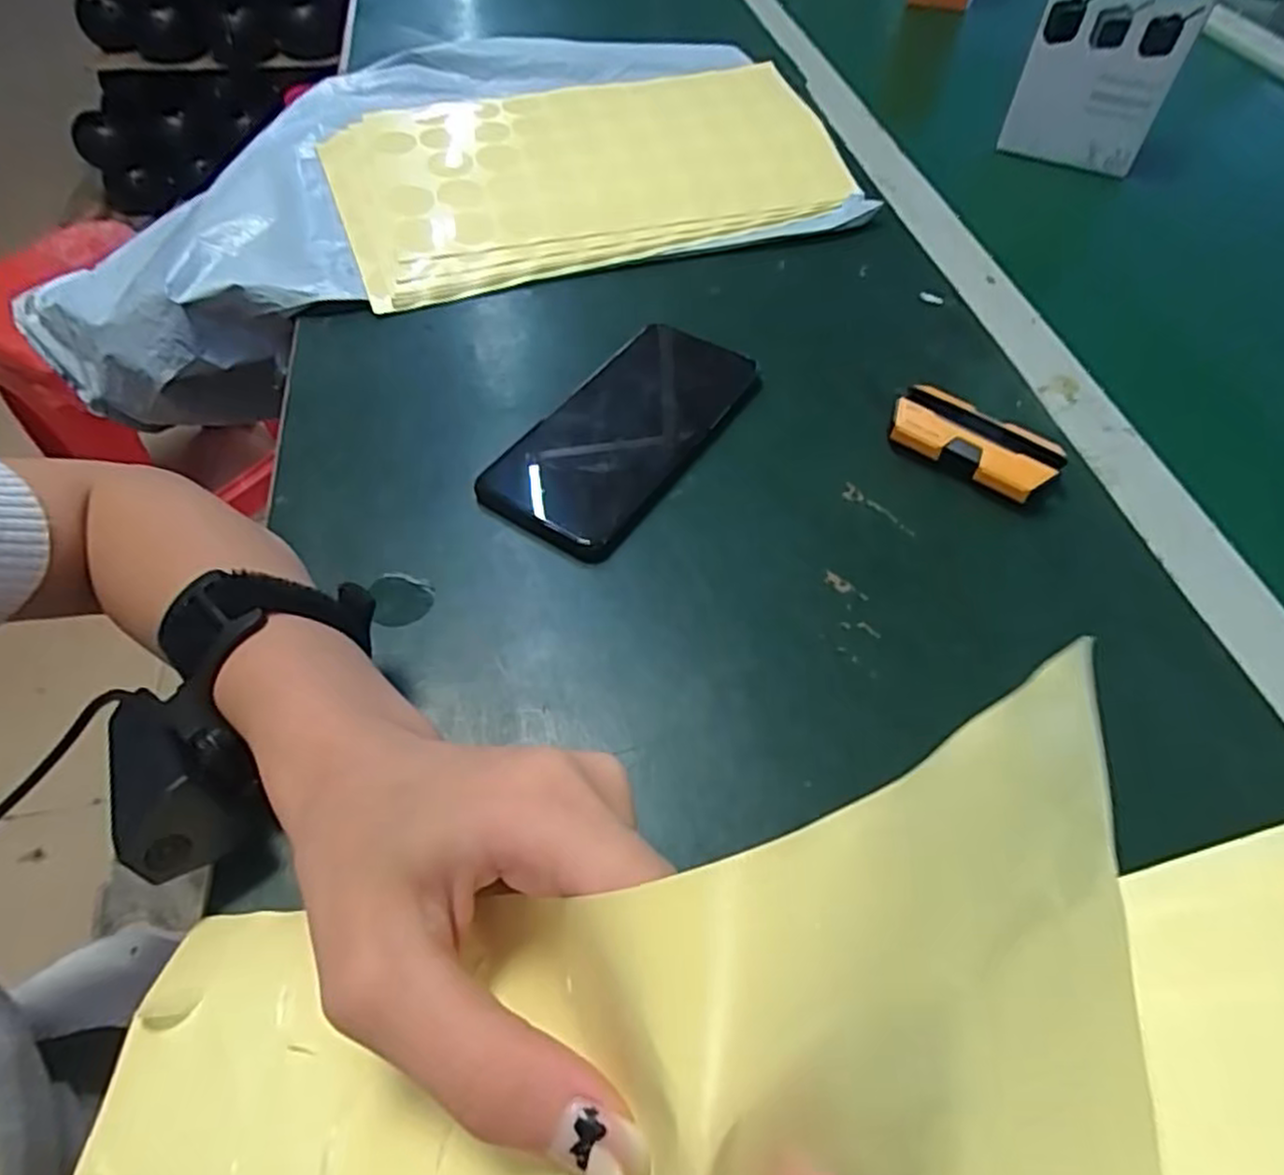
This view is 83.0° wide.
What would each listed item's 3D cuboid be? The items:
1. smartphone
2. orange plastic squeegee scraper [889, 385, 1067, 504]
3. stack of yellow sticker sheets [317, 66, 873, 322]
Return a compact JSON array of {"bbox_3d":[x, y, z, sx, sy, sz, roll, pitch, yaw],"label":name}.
[{"bbox_3d":[-0.008,-0.079,0.364,0.074,0.010,0.153,29,60,19],"label":"smartphone"},{"bbox_3d":[0.161,-0.070,0.355,0.076,0.022,0.033,32,61,20],"label":"orange plastic squeegee scraper"},{"bbox_3d":[-0.033,-0.285,0.496,0.333,0.033,0.175,-18,57,-13],"label":"stack of yellow sticker sheets"}]

